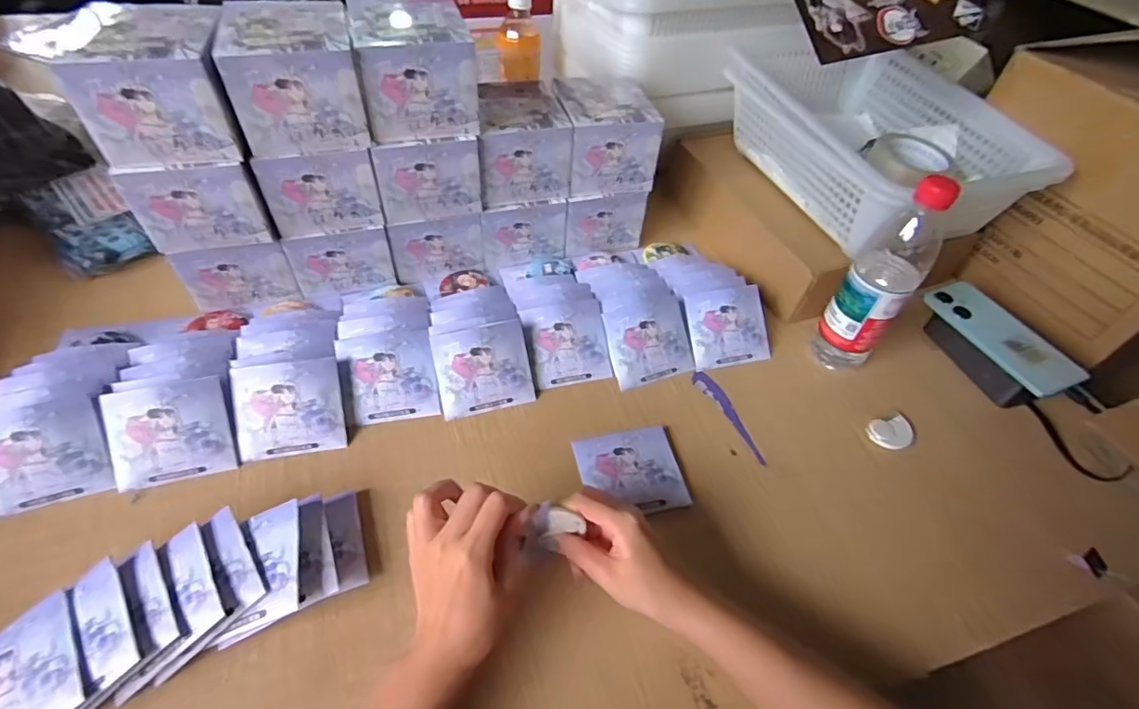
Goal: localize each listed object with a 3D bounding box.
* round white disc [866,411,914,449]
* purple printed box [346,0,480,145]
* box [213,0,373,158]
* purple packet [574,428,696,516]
[{"bbox_3d":[0.342,0.083,0.576,0.049,0.009,0.036,-11,51,-14],"label":"round white disc"},{"bbox_3d":[-0.156,-0.290,0.551,0.105,0.094,0.115,-11,51,-14],"label":"purple printed box"},{"bbox_3d":[-0.256,-0.263,0.515,0.107,0.096,0.106,-11,51,-14],"label":"box"},{"bbox_3d":[0.058,0.111,0.521,0.094,0.011,0.082,-6,50,-10],"label":"purple packet"}]

